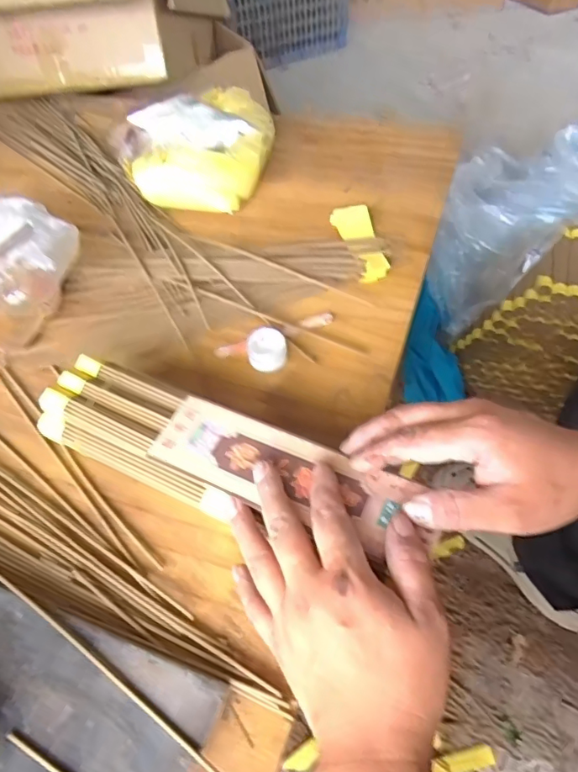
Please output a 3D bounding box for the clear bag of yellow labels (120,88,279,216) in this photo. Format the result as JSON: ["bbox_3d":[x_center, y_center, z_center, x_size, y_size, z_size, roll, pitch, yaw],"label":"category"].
[{"bbox_3d":[-0.111,-0.304,0.692,0.195,0.064,0.195,-25,54,-15],"label":"clear bag of yellow labels"}]

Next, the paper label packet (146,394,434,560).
[{"bbox_3d":[-0.009,0.057,0.378,0.184,0.006,0.059,18,55,17],"label":"paper label packet"}]

